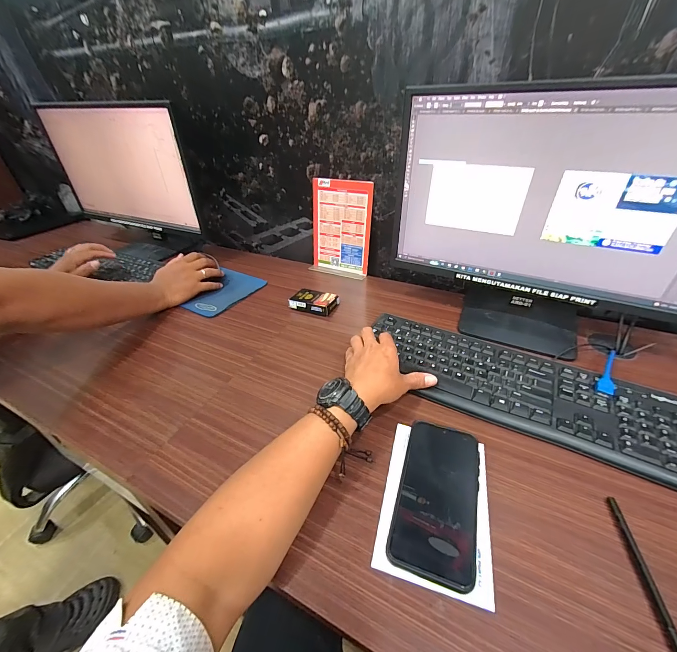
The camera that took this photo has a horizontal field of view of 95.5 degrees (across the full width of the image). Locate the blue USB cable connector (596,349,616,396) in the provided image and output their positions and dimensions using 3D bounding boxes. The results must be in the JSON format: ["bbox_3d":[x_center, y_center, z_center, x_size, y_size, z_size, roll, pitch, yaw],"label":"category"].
[{"bbox_3d":[0.390,0.065,0.441,0.019,0.014,0.102,26,45,32],"label":"blue USB cable connector"}]

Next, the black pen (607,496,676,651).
[{"bbox_3d":[0.274,0.224,0.272,0.006,0.006,0.138,6,37,11],"label":"black pen"}]

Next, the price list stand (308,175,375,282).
[{"bbox_3d":[0.002,-0.226,0.735,0.151,0.208,0.049,15,40,22],"label":"price list stand"}]

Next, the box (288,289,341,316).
[{"bbox_3d":[-0.050,-0.052,0.646,0.090,0.021,0.059,11,39,17],"label":"box"}]

